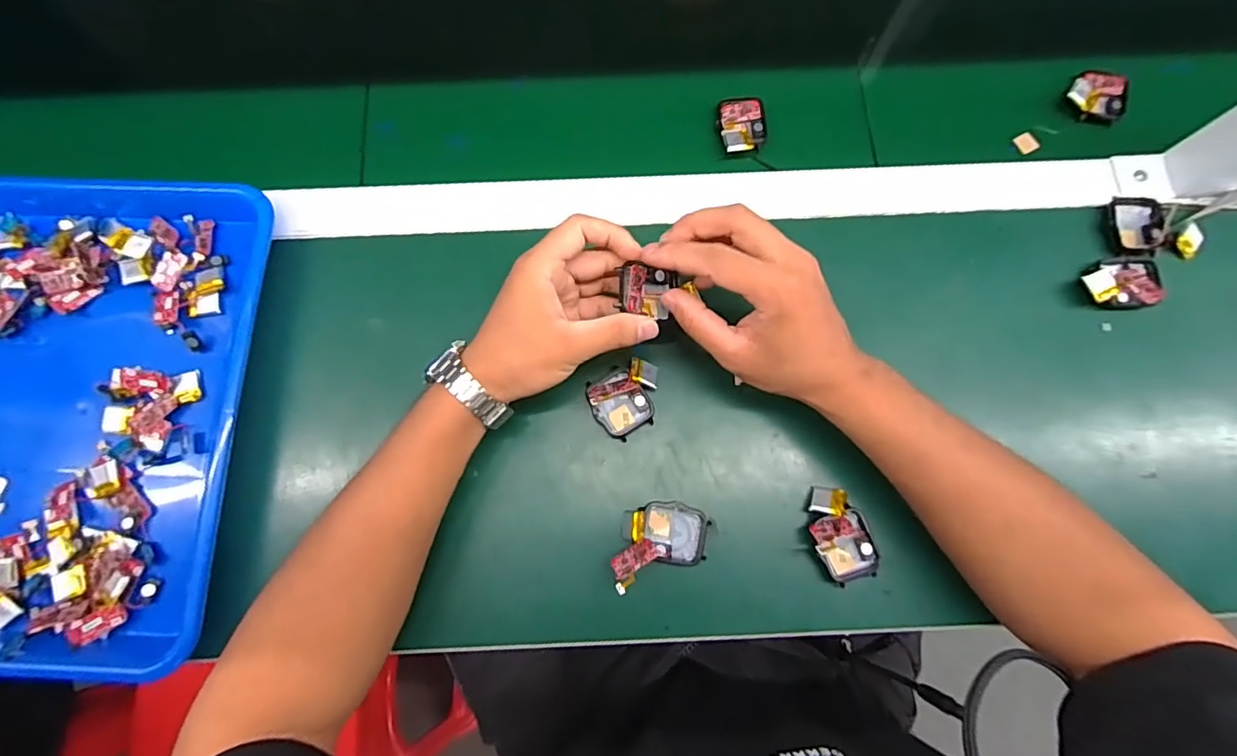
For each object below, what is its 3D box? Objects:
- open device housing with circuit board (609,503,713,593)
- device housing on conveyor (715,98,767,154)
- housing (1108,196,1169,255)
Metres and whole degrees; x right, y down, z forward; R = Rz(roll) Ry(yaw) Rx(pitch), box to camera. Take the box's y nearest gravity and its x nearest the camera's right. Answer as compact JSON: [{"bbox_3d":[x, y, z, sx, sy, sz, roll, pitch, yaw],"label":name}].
[{"bbox_3d":[0.027,0.108,0.365,0.067,0.022,0.046,-14,78,-2],"label":"open device housing with circuit board"},{"bbox_3d":[0.100,-0.204,0.439,0.038,0.013,0.054,-6,78,0],"label":"device housing on conveyor"},{"bbox_3d":[0.394,-0.117,0.415,0.036,0.012,0.046,-2,78,1],"label":"housing"}]

